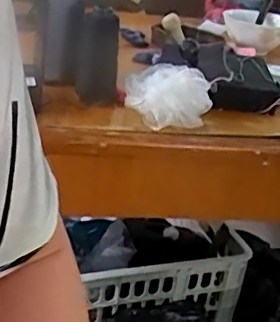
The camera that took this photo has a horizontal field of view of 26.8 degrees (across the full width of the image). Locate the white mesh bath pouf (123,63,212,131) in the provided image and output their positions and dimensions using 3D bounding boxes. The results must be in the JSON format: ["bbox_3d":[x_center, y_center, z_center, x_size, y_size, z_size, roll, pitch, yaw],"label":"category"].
[{"bbox_3d":[0.032,-0.075,0.669,0.098,0.050,0.076,8,26,1],"label":"white mesh bath pouf"}]

